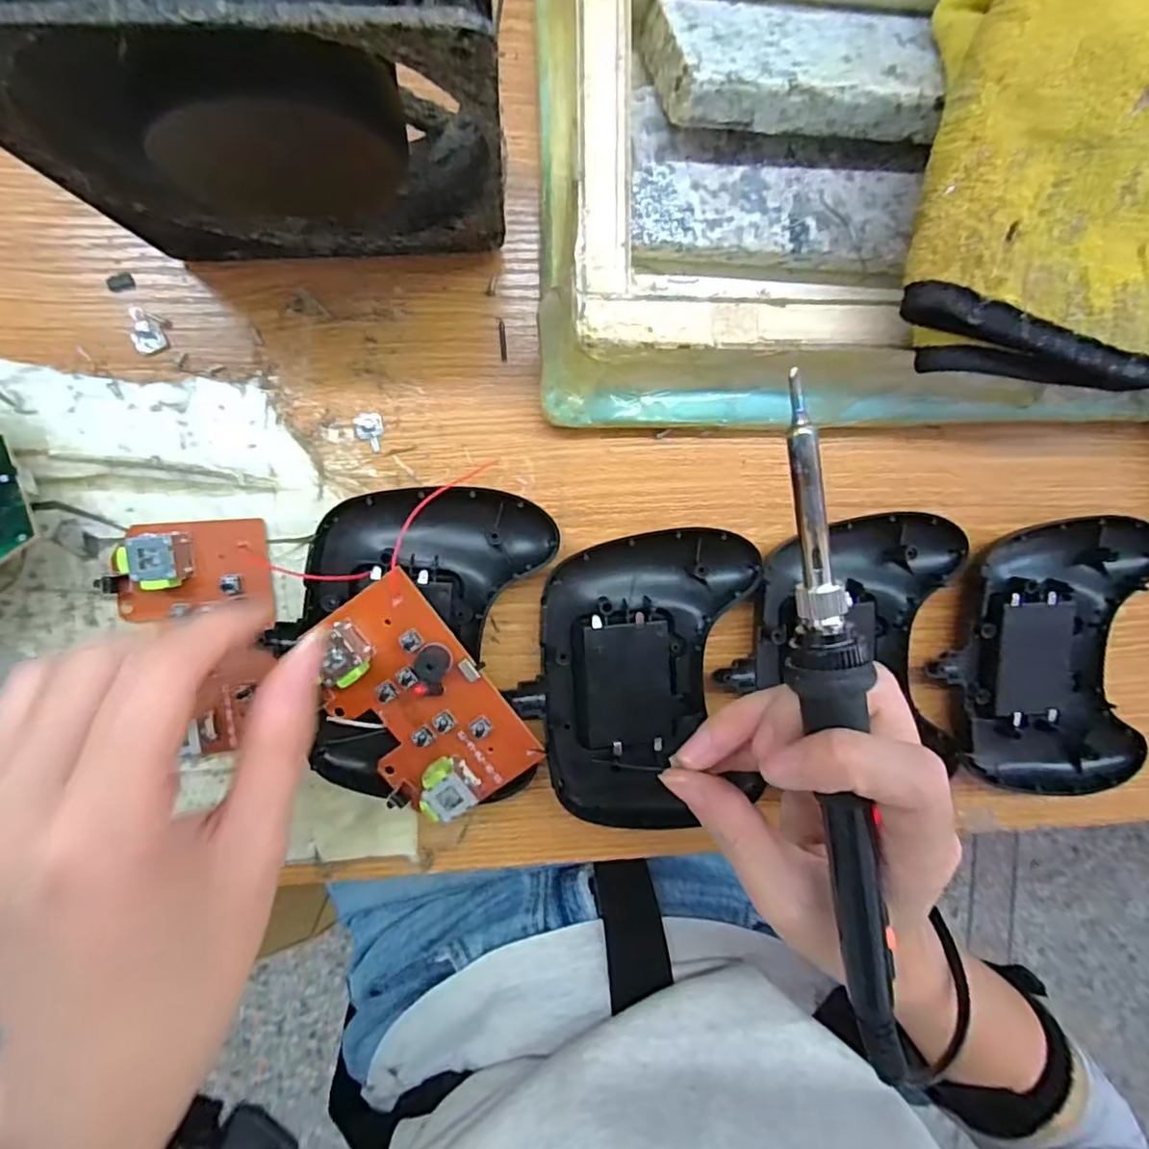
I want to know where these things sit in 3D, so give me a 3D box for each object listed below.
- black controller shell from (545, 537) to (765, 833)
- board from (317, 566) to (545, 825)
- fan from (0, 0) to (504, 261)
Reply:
[{"bbox_3d":[0.033,0.044,0.262,0.090,0.020,0.117,-7,98,-6],"label":"black controller shell"},{"bbox_3d":[-0.058,0.049,0.232,0.053,0.014,0.090,-37,100,-1],"label":"board"},{"bbox_3d":[-0.081,-0.127,0.172,0.117,0.121,0.041,-3,98,-6],"label":"fan"}]

